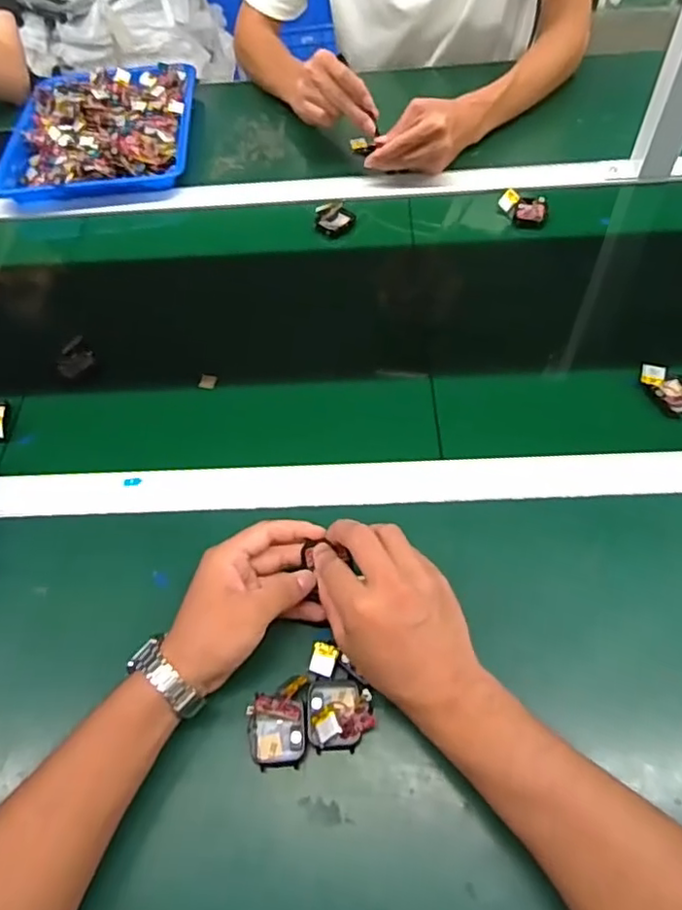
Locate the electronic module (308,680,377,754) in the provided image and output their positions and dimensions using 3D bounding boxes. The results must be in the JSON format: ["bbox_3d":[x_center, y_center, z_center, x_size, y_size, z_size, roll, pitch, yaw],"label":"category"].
[{"bbox_3d":[0.000,0.177,0.421,0.045,0.023,0.045,-4,57,2],"label":"electronic module"}]

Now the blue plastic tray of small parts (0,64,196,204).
[{"bbox_3d":[-0.340,-0.468,0.868,0.256,0.031,0.305,-5,57,1],"label":"blue plastic tray of small parts"}]

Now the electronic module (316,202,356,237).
[{"bbox_3d":[-0.007,-0.285,0.734,0.045,0.027,0.033,-9,57,-1],"label":"electronic module"}]

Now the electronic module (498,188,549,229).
[{"bbox_3d":[0.218,-0.293,0.731,0.058,0.024,0.037,19,60,16],"label":"electronic module"}]

